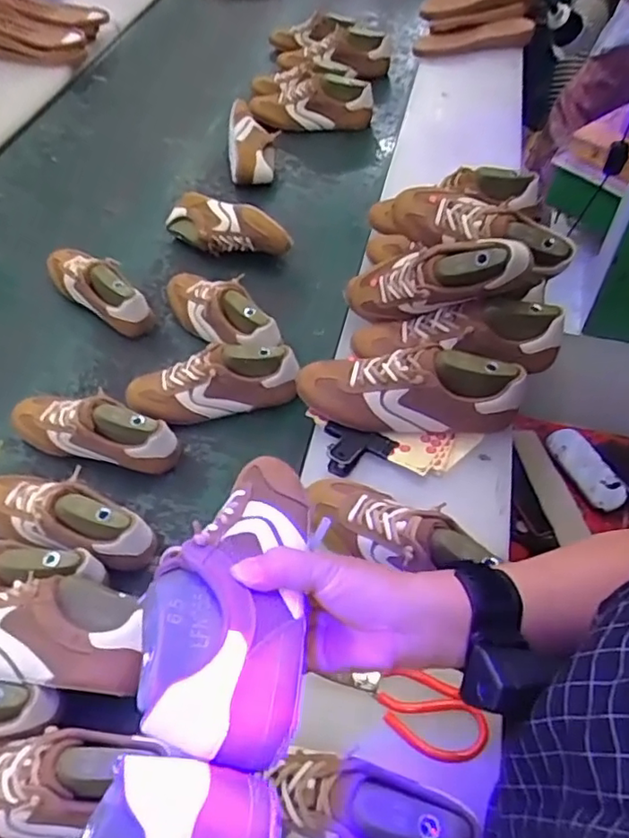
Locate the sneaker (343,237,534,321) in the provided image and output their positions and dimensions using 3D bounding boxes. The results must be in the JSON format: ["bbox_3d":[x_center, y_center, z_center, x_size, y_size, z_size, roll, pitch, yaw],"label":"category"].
[{"bbox_3d":[0.144,-0.177,0.770,0.251,0.082,0.081,-6,43,40],"label":"sneaker"}]

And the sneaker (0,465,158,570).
[{"bbox_3d":[-0.305,0.110,0.720,0.245,0.076,0.082,14,53,12],"label":"sneaker"}]

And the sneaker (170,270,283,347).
[{"bbox_3d":[-0.147,-0.170,0.924,0.253,0.076,0.083,28,57,36],"label":"sneaker"}]

